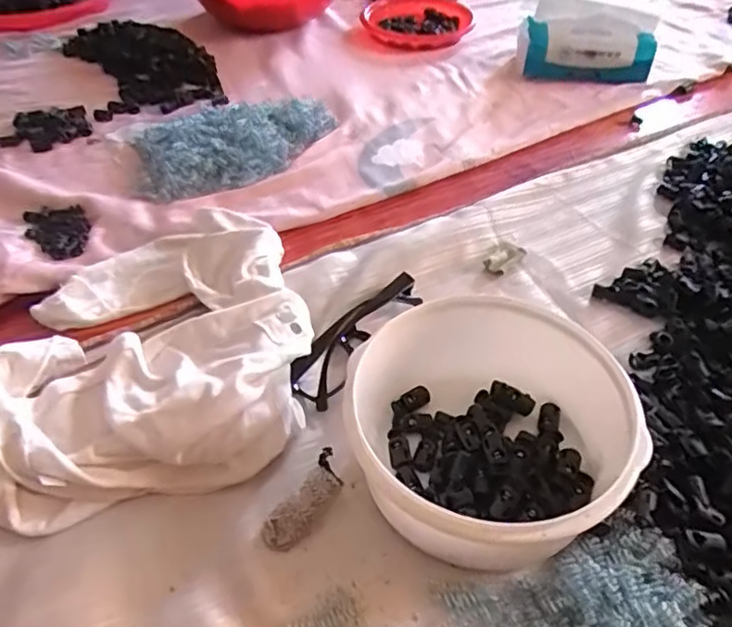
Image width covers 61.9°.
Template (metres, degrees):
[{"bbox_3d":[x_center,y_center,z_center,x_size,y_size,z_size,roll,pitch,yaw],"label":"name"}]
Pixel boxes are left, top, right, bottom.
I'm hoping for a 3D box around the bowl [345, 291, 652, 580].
[{"bbox_3d":[0.068,0.071,0.364,0.145,0.076,0.156,0,44,0],"label":"bowl"}]

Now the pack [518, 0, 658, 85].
[{"bbox_3d":[0.268,-0.328,0.746,0.155,0.077,0.079,11,46,10],"label":"pack"}]

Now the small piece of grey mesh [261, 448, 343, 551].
[{"bbox_3d":[-0.035,0.113,0.368,0.023,0.010,0.065,29,66,27],"label":"small piece of grey mesh"}]

